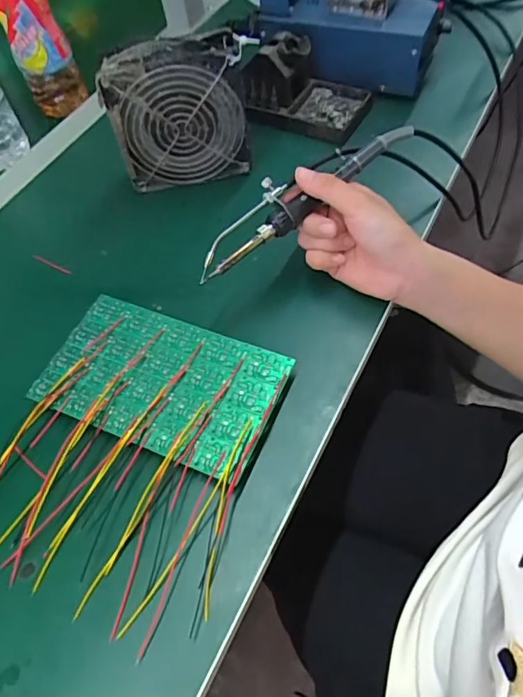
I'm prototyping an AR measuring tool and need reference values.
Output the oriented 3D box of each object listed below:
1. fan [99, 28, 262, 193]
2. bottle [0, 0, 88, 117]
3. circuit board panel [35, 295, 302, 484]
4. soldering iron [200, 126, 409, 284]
[{"bbox_3d":[-0.071,-0.217,0.468,0.130,0.118,0.044,-9,56,-1],"label":"fan"},{"bbox_3d":[-0.255,-0.362,0.537,0.063,0.218,0.059,-25,57,-10],"label":"bottle"},{"bbox_3d":[-0.074,0.024,0.377,0.171,0.015,0.104,19,60,17],"label":"circuit board panel"},{"bbox_3d":[0.035,-0.124,0.391,0.211,0.024,0.033,-37,61,-13],"label":"soldering iron"}]

